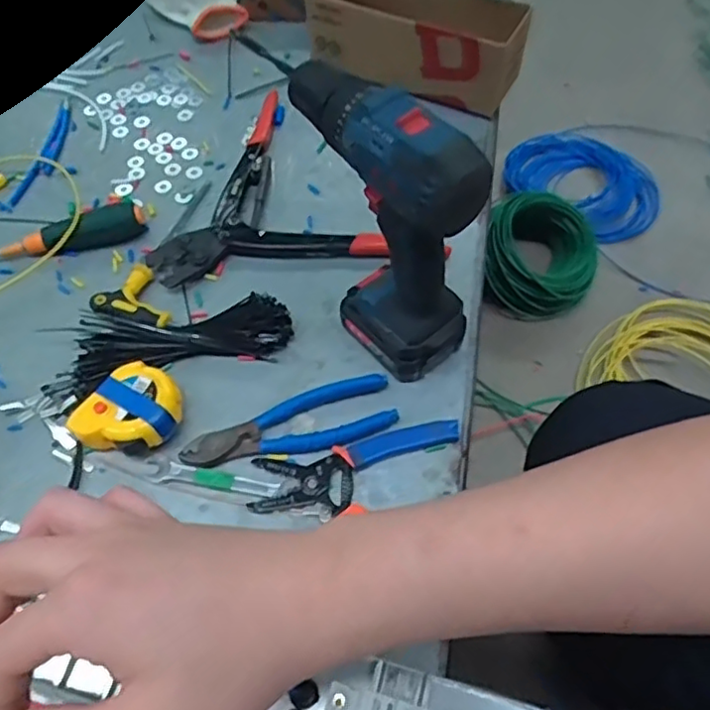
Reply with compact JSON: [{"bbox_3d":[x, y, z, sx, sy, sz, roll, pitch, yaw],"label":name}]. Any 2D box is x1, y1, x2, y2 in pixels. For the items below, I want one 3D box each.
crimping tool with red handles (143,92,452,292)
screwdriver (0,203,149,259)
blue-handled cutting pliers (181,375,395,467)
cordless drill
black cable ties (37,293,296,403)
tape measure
[{"bbox_3d":[-0.083,-0.166,0.619,0.211,0.018,0.217,-5,58,0],"label":"crimping tool with red handles"},{"bbox_3d":[-0.308,-0.102,0.589,0.223,0.026,0.027,-15,58,-6],"label":"screwdriver"},{"bbox_3d":[-0.049,0.058,0.484,0.160,0.010,0.051,-17,59,-8],"label":"blue-handled cutting pliers"},{"bbox_3d":[0.019,-0.095,0.457,0.072,0.216,0.168,-31,61,-16],"label":"cordless drill"},{"bbox_3d":[-0.154,-0.018,0.527,0.196,0.031,0.071,-11,58,-4],"label":"black cable ties"},{"bbox_3d":[-0.169,0.047,0.483,0.067,0.033,0.075,38,67,23],"label":"tape measure"}]

